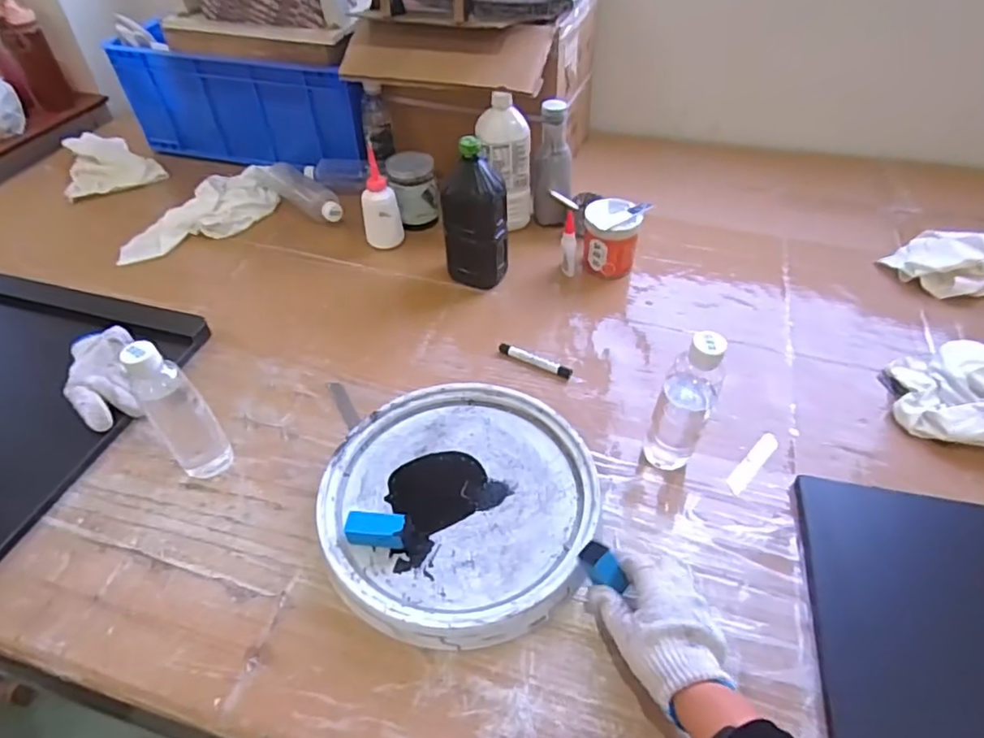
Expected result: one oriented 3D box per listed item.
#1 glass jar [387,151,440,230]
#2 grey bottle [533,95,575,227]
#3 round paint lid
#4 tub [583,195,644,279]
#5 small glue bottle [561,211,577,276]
[{"bbox_3d":[-0.137,-0.307,1.037,0.076,0.113,0.076,-1,44,1],"label":"glass jar"},{"bbox_3d":[0.104,-0.334,0.998,0.069,0.196,0.055,5,46,6],"label":"grey bottle"},{"bbox_3d":[-0.033,0.139,0.643,0.280,0.047,0.294,-1,44,1],"label":"round paint lid"},{"bbox_3d":[0.184,-0.199,0.932,0.082,0.102,0.083,-1,44,1],"label":"tub"},{"bbox_3d":[0.119,-0.191,0.921,0.024,0.098,0.026,4,44,6],"label":"small glue bottle"}]

